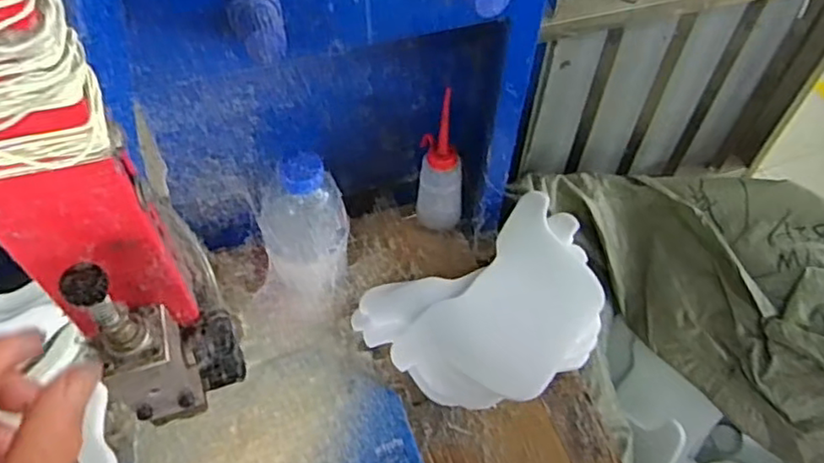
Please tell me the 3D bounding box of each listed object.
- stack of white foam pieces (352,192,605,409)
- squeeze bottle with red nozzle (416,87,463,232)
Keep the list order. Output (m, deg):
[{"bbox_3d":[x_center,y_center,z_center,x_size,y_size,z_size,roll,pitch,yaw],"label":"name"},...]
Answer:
[{"bbox_3d":[0.091,0.082,0.660,0.256,0.062,0.170,-24,59,-18],"label":"stack of white foam pieces"},{"bbox_3d":[0.033,-0.069,0.690,0.050,0.180,0.042,8,55,3],"label":"squeeze bottle with red nozzle"}]

